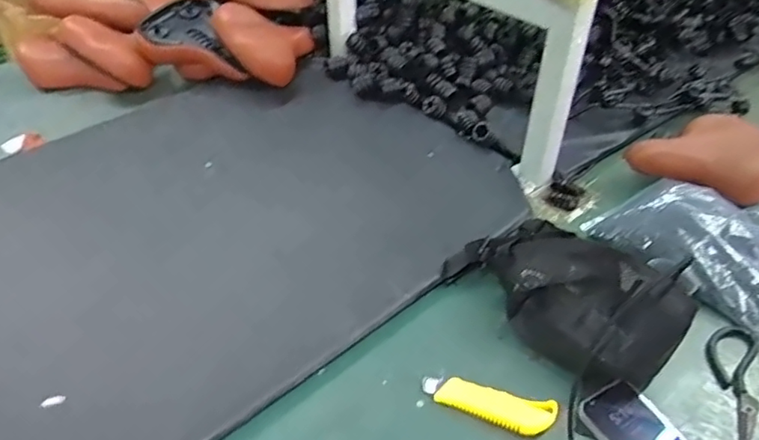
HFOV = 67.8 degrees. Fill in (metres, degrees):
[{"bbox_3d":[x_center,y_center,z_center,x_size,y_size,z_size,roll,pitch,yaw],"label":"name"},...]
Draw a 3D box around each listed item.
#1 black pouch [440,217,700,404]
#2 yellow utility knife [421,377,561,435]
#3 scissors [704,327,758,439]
[{"bbox_3d":[0.233,0.086,0.713,0.158,0.103,0.274,-24,47,-25],"label":"black pouch"},{"bbox_3d":[0.122,0.208,0.640,0.147,0.023,0.041,12,43,12],"label":"yellow utility knife"},{"bbox_3d":[0.421,0.192,0.678,0.058,0.012,0.169,19,45,20],"label":"scissors"}]

